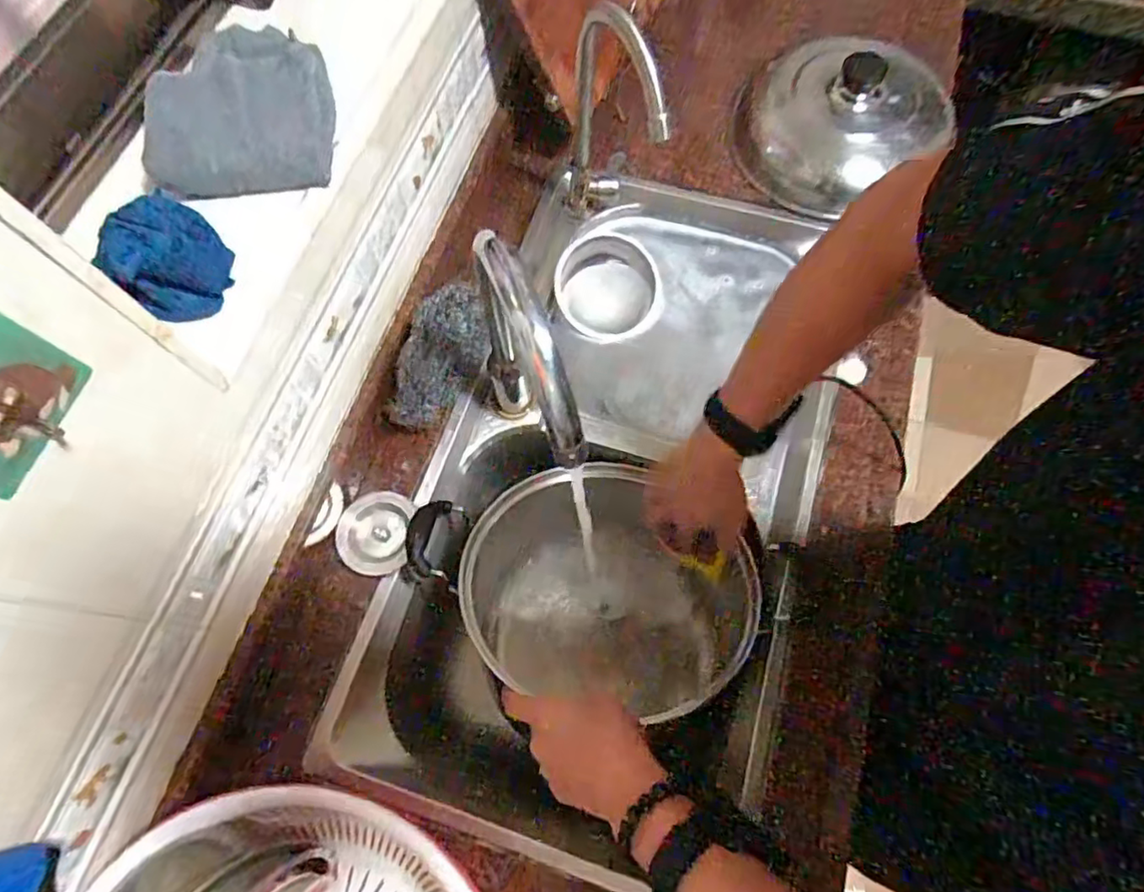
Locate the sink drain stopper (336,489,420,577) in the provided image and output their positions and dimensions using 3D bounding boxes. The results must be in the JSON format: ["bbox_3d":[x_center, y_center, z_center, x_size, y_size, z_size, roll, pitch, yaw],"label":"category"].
[{"bbox_3d":[-0.196,0.085,0.608,0.068,0.020,0.084,1,70,2],"label":"sink drain stopper"}]

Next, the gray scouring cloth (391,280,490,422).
[{"bbox_3d":[-0.132,-0.089,0.627,0.011,0.082,0.149,39,109,51],"label":"gray scouring cloth"}]

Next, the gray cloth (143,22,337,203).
[{"bbox_3d":[-0.260,-0.267,0.483,0.130,0.029,0.150,-9,70,-2],"label":"gray cloth"}]

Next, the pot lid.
[{"bbox_3d":[0.326,-0.417,0.761,0.254,0.088,0.222,-37,73,-12],"label":"pot lid"}]

